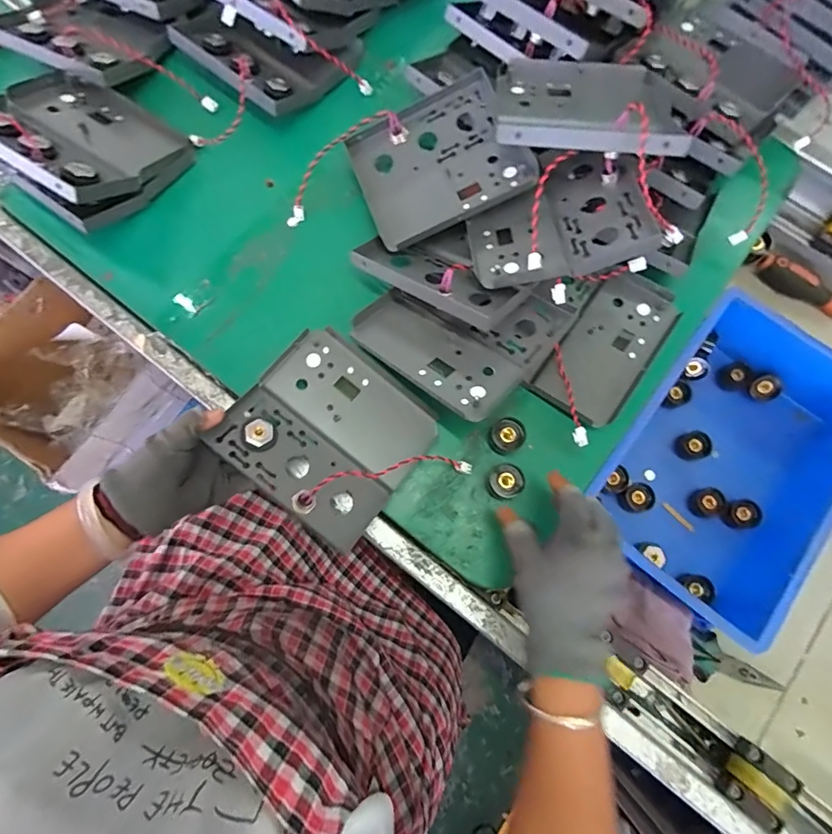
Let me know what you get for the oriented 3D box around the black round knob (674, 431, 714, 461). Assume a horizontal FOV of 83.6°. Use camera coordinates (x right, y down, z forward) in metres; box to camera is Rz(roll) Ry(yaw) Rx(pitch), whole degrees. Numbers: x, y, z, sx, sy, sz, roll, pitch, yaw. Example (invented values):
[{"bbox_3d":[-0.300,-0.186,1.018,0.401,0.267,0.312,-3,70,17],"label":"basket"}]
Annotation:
[{"bbox_3d":[0.305,0.032,0.511,0.026,0.025,0.030,-15,77,-4],"label":"black round knob"}]

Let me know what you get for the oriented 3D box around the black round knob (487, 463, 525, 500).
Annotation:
[{"bbox_3d":[0.080,0.058,0.418,0.028,0.025,0.030,0,78,0],"label":"black round knob"}]

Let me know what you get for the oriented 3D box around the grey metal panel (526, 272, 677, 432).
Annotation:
[{"bbox_3d":[0.187,-0.069,0.450,0.080,0.022,0.163,38,81,7],"label":"grey metal panel"}]

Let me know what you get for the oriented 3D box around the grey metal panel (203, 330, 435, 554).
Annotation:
[{"bbox_3d":[-0.077,0.013,0.415,0.154,0.037,0.143,38,81,7],"label":"grey metal panel"}]

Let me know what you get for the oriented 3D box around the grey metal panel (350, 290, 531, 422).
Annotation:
[{"bbox_3d":[0.019,-0.062,0.422,0.161,0.013,0.083,37,63,24],"label":"grey metal panel"}]

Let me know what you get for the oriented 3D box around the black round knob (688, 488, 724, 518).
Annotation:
[{"bbox_3d":[0.312,0.092,0.498,0.030,0.020,0.026,-36,80,-8],"label":"black round knob"}]

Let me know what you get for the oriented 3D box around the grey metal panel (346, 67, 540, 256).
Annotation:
[{"bbox_3d":[0.022,-0.249,0.461,0.156,0.021,0.152,-24,68,9],"label":"grey metal panel"}]

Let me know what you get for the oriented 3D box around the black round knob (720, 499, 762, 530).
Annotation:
[{"bbox_3d":[0.344,0.102,0.492,0.034,0.018,0.032,0,77,-1],"label":"black round knob"}]

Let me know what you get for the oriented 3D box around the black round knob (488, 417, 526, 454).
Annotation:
[{"bbox_3d":[0.082,0.018,0.430,0.032,0.024,0.030,0,78,0],"label":"black round knob"}]

